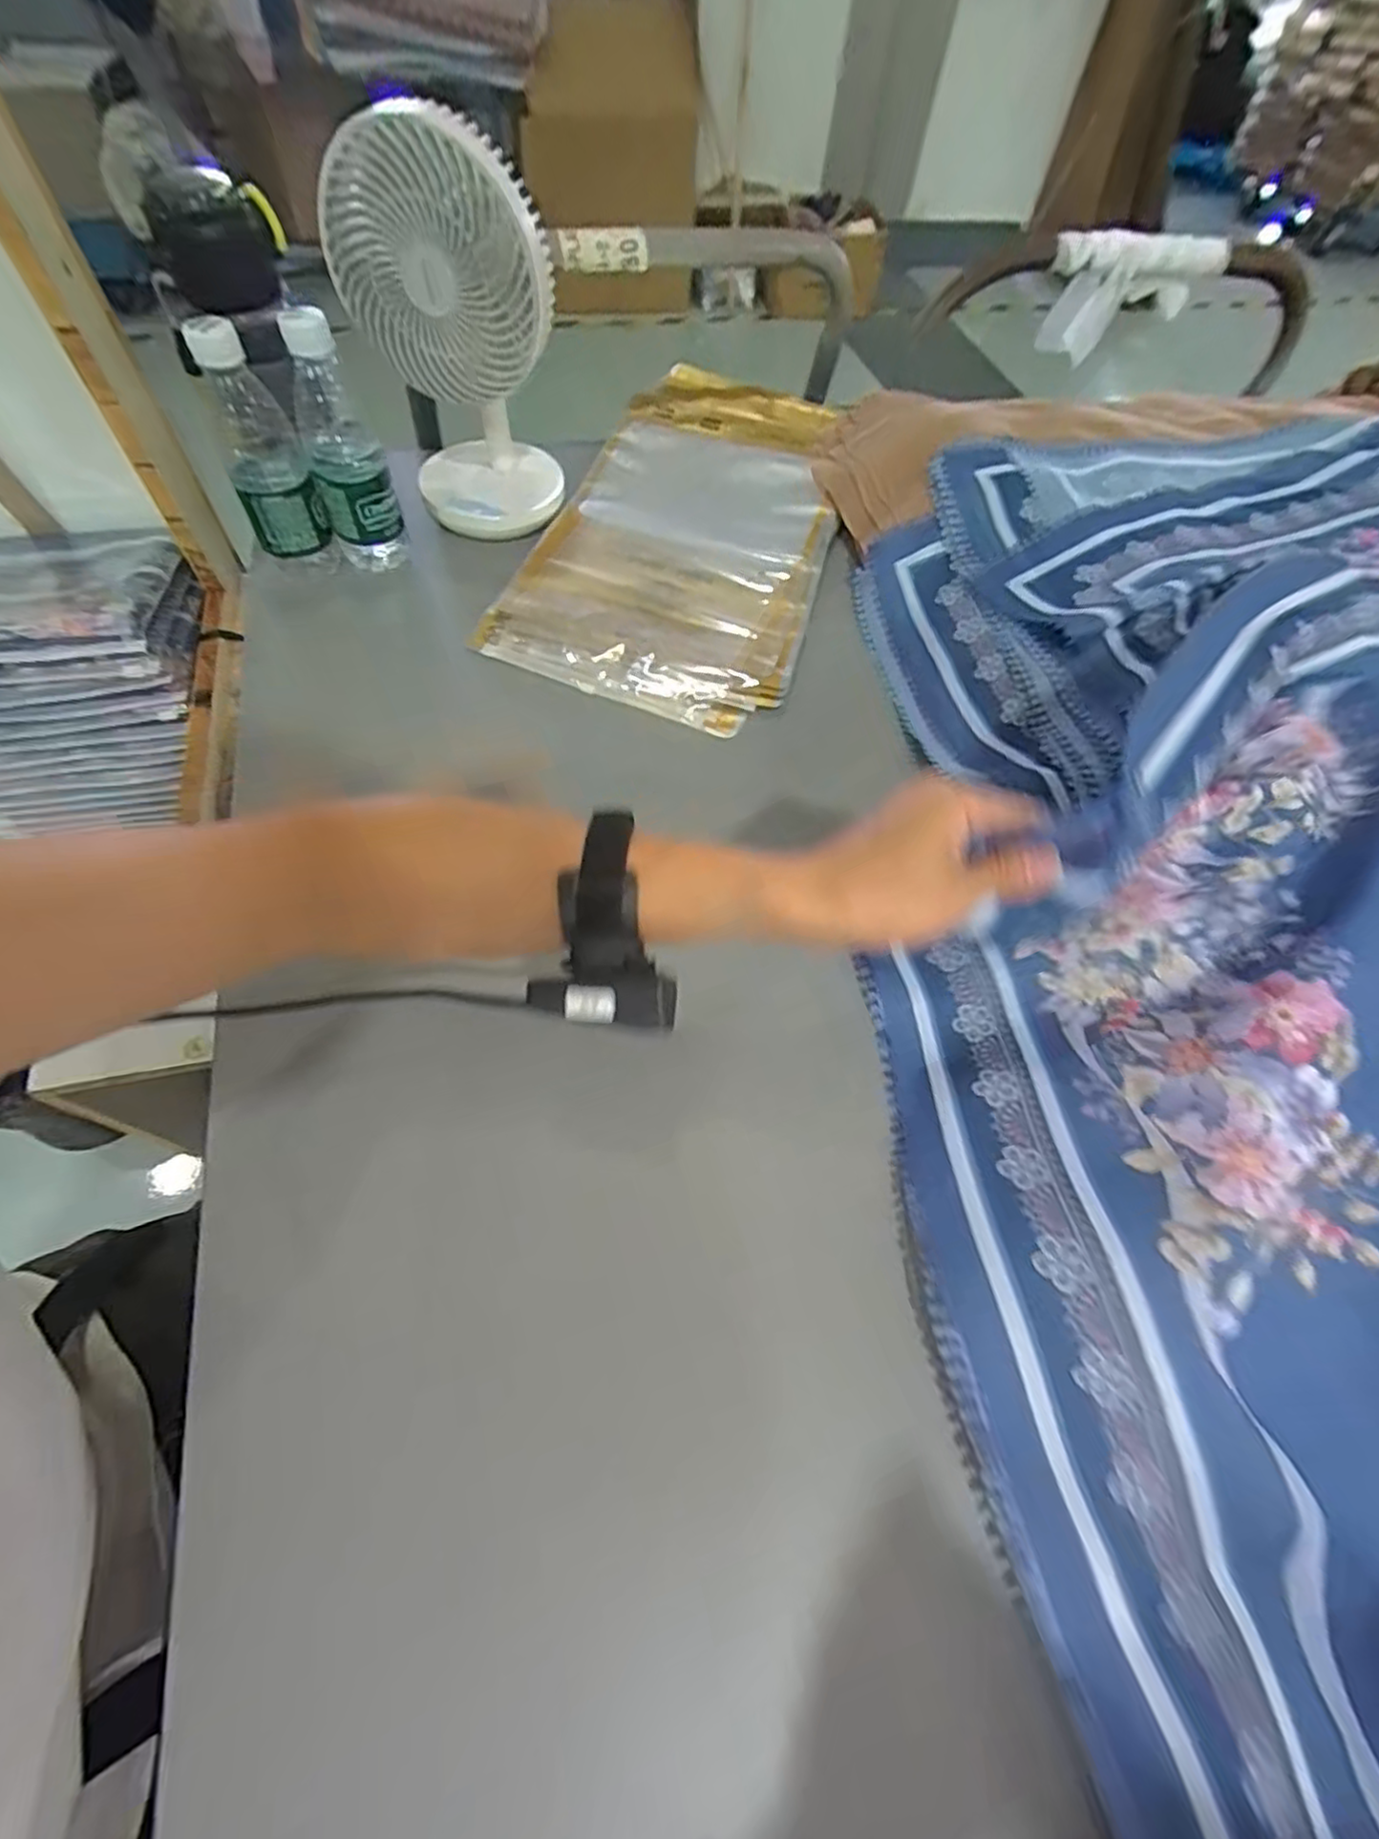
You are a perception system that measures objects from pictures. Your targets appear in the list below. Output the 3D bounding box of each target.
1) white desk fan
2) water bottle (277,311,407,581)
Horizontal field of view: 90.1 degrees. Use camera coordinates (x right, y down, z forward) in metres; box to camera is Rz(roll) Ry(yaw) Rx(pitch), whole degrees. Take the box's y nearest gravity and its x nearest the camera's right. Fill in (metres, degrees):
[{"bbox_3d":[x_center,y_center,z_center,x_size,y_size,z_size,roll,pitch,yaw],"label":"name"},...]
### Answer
[{"bbox_3d":[-0.192,-0.465,0.567,0.151,0.250,0.131,-15,63,-12],"label":"white desk fan"},{"bbox_3d":[-0.287,-0.388,0.571,0.059,0.193,0.077,-19,64,-14],"label":"water bottle"}]

